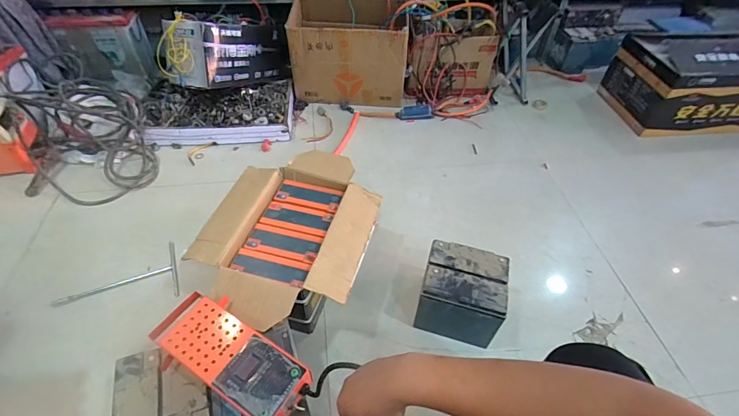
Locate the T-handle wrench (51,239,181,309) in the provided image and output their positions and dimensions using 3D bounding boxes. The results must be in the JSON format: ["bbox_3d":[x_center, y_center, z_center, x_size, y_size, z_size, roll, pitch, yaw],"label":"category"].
[{"bbox_3d":[-0.646,0.195,0.976,0.283,0.012,0.175,-17,51,-16],"label":"T-handle wrench"}]

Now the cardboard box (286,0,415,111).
[{"bbox_3d":[-0.066,-0.577,1.425,0.410,0.354,0.221,5,47,2],"label":"cardboard box"}]

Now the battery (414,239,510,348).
[{"bbox_3d":[0.214,0.197,0.891,0.176,0.153,0.158,12,49,8],"label":"battery"}]

